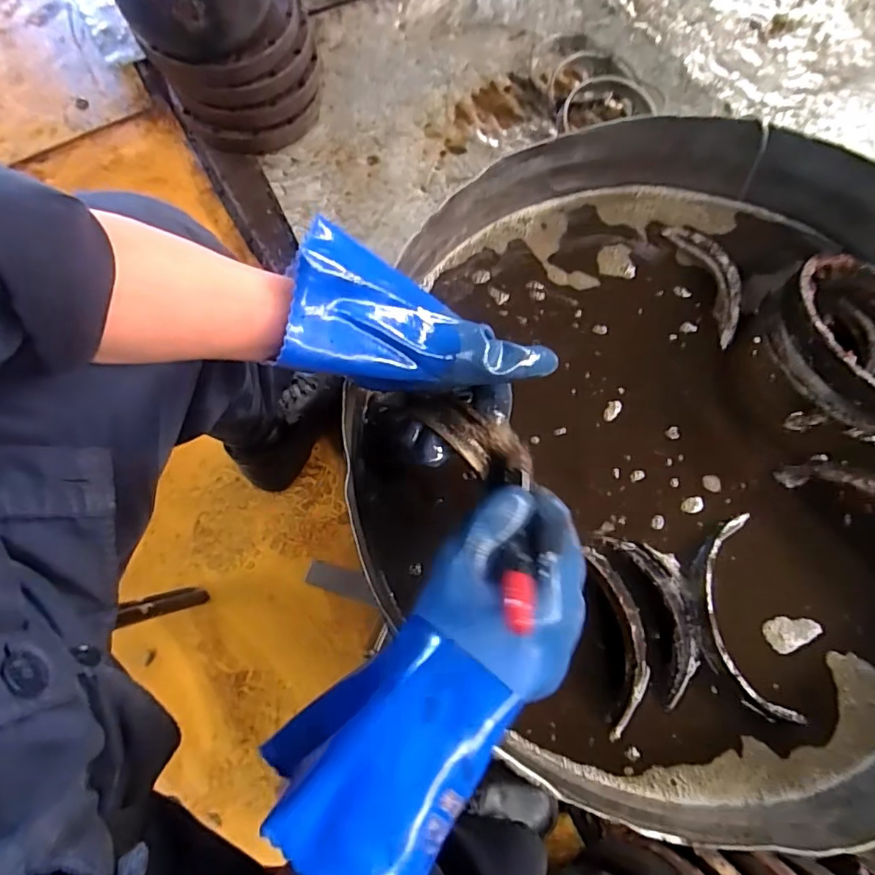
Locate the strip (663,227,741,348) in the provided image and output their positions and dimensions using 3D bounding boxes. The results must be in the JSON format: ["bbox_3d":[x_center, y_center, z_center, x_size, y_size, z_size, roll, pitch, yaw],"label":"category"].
[{"bbox_3d":[0.273,-0.162,0.541,0.048,0.012,0.139,-23,74,-8],"label":"strip"}]

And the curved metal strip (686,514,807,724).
[{"bbox_3d":[0.244,0.147,0.440,0.073,0.018,0.161,-5,72,-3],"label":"curved metal strip"}]

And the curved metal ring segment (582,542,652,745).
[{"bbox_3d":[0.149,0.159,0.426,0.036,0.028,0.143,-3,72,-2],"label":"curved metal ring segment"}]

